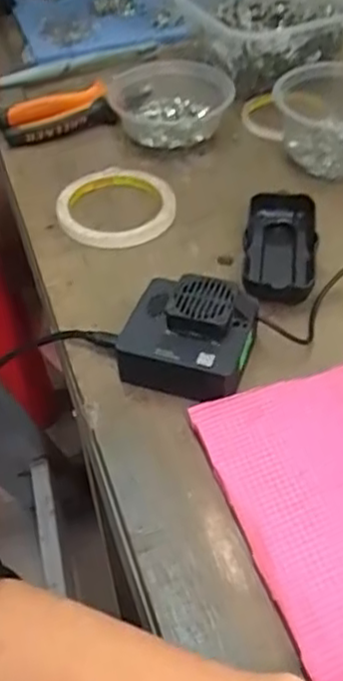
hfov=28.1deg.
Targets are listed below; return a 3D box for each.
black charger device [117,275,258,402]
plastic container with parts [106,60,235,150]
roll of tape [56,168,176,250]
[{"bbox_3d":[0.011,-0.003,0.445,0.078,0.041,0.070,15,51,18],"label":"black charger device"},{"bbox_3d":[0.000,-0.220,0.640,0.110,0.040,0.097,-5,48,0],"label":"plastic container with parts"},{"bbox_3d":[-0.047,-0.113,0.570,0.095,0.018,0.095,-3,48,3],"label":"roll of tape"}]

